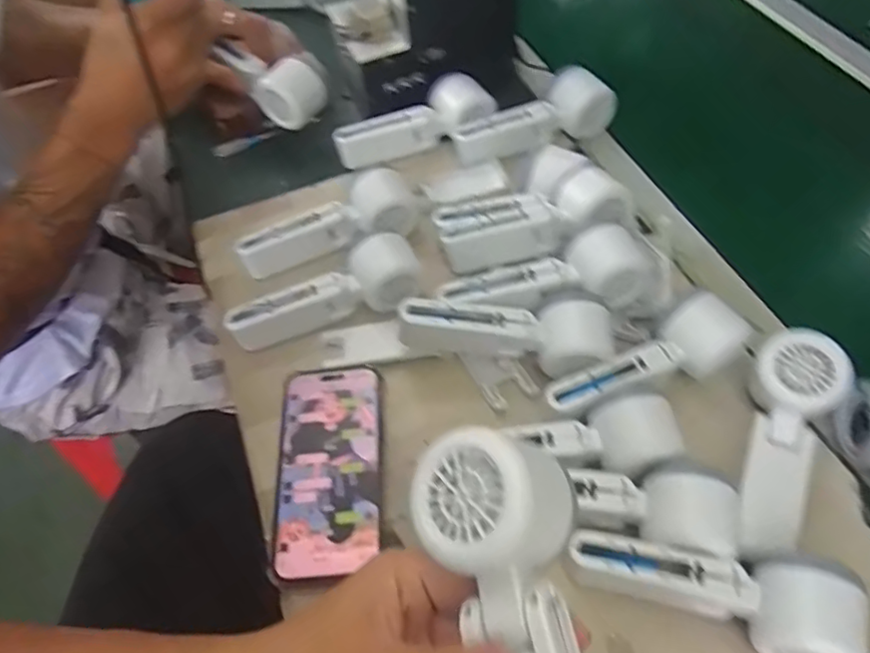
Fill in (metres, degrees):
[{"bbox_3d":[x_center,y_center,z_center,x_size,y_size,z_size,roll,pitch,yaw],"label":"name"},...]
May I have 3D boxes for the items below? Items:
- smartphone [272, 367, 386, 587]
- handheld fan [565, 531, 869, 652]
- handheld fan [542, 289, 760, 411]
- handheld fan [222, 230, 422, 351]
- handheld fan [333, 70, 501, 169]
[{"bbox_3d":[-0.077,0.104,0.442,0.080,0.009,0.161,-2,55,2],"label":"smartphone"},{"bbox_3d":[0.169,0.158,0.368,0.165,0.047,0.058,16,58,14],"label":"handheld fan"},{"bbox_3d":[0.161,0.029,0.450,0.162,0.048,0.052,-27,58,-14],"label":"handheld fan"},{"bbox_3d":[-0.094,-0.029,0.498,0.164,0.047,0.050,-21,57,-10],"label":"handheld fan"},{"bbox_3d":[-0.021,-0.215,0.629,0.171,0.050,0.052,-16,56,-8],"label":"handheld fan"}]

